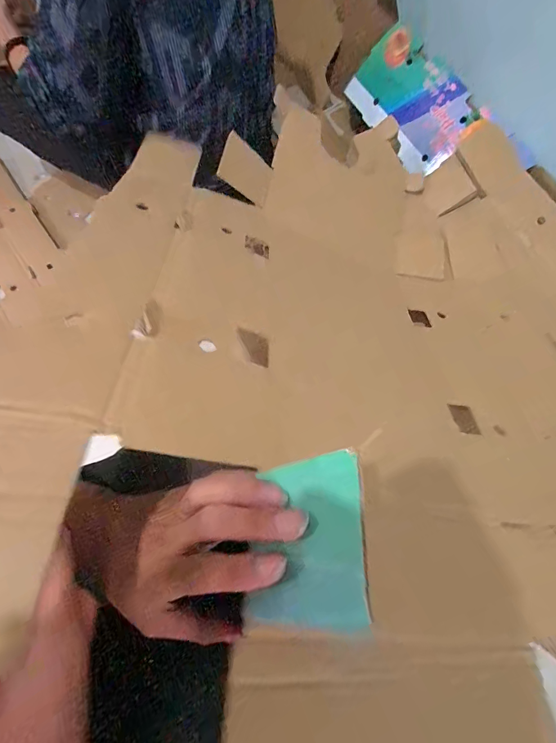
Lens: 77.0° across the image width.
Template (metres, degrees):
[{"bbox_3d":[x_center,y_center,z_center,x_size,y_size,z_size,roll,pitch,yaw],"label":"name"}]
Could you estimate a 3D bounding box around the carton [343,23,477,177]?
[{"bbox_3d":[0.308,-0.620,0.808,0.170,0.035,0.310,-39,78,32],"label":"carton"}]

